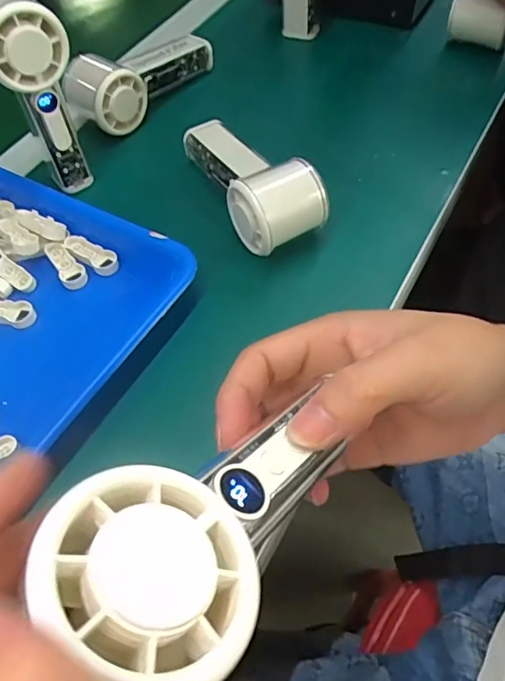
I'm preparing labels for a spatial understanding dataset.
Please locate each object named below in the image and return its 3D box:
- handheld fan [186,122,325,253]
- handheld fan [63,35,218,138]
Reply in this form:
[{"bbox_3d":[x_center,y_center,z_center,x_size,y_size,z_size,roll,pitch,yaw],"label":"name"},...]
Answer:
[{"bbox_3d":[-0.003,-0.137,0.437,0.067,0.063,0.160,-22,56,-10],"label":"handheld fan"},{"bbox_3d":[-0.104,-0.258,0.532,0.154,0.055,0.067,-39,61,-20],"label":"handheld fan"}]

